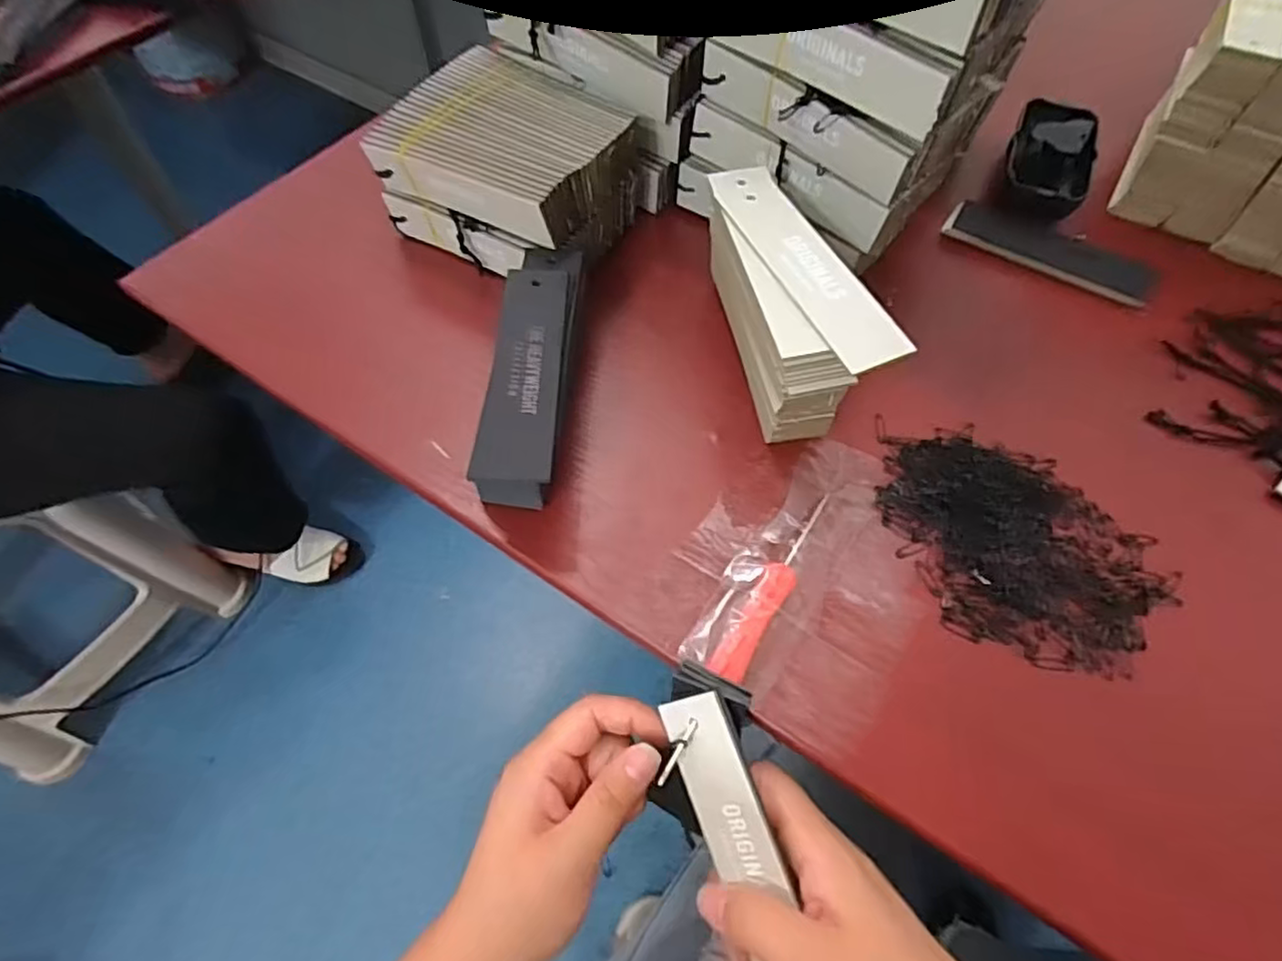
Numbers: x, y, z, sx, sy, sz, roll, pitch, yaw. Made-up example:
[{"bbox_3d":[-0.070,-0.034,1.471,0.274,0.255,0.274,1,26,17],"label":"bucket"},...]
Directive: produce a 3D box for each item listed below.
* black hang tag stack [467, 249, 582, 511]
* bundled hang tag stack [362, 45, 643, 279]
[{"bbox_3d":[-0.052,-0.054,0.345,0.042,0.048,0.149,2,59,0],"label":"black hang tag stack"},{"bbox_3d":[-0.076,-0.185,0.401,0.130,0.064,0.109,26,62,13],"label":"bundled hang tag stack"}]

